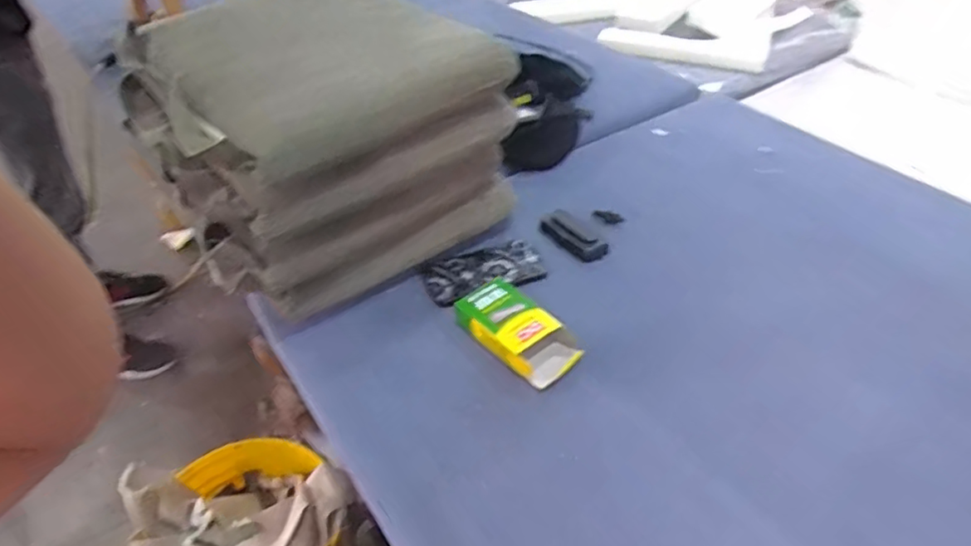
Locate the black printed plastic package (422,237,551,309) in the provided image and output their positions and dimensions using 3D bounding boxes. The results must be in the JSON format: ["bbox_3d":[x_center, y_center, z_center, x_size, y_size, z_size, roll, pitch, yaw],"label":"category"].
[{"bbox_3d":[-0.001,-0.005,0.790,0.160,0.010,0.080,-18,45,-19],"label":"black printed plastic package"}]

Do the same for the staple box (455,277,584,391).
[{"bbox_3d":[0.036,0.065,0.699,0.082,0.032,0.146,-29,50,-28],"label":"staple box"}]

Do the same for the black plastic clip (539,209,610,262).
[{"bbox_3d":[0.122,-0.054,0.843,0.048,0.019,0.104,-29,49,-28],"label":"black plastic clip"}]

